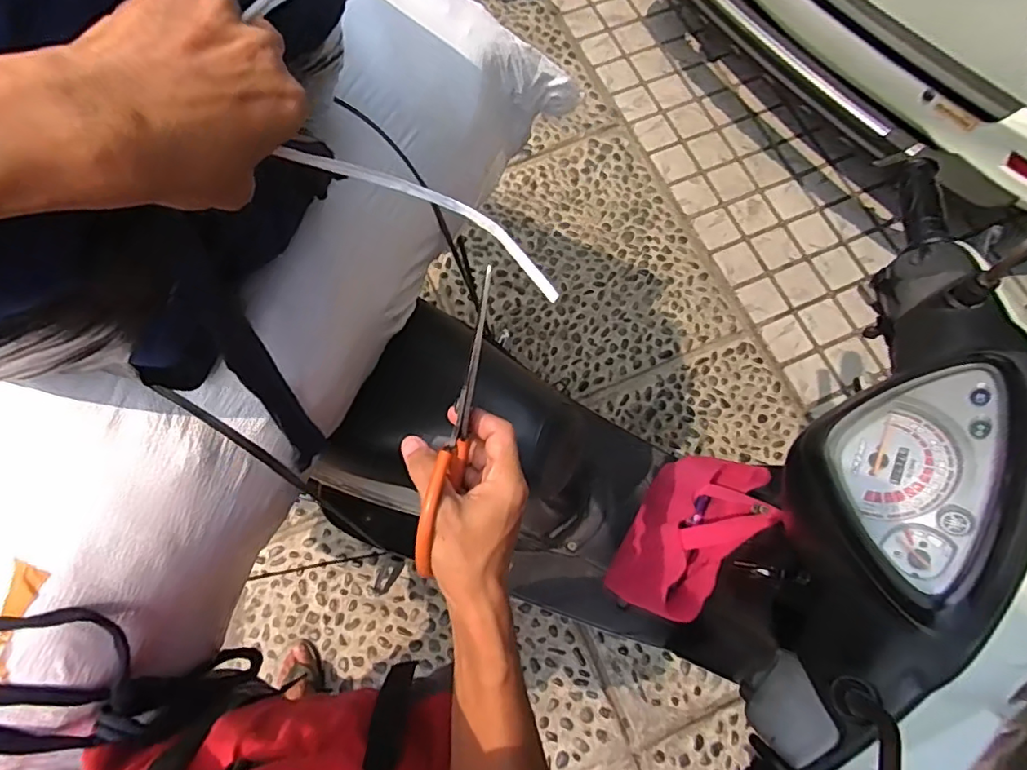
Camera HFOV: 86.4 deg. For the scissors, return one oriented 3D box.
[{"bbox_3d":[-0.035,0.025,0.368,0.013,0.061,0.195,15,85,3],"label":"scissors"}]

